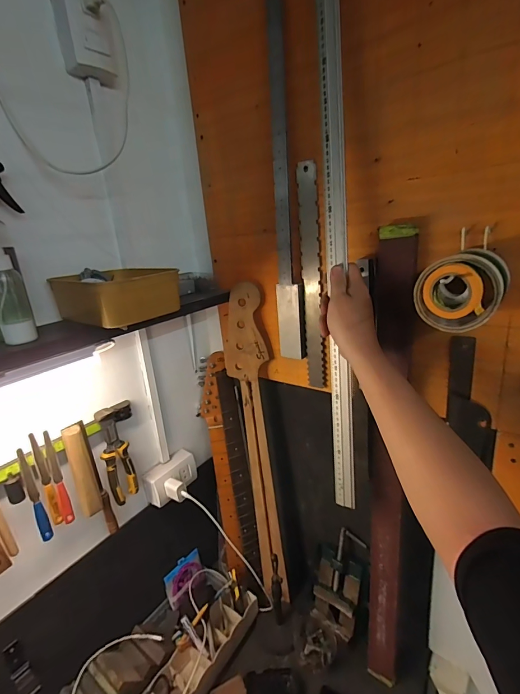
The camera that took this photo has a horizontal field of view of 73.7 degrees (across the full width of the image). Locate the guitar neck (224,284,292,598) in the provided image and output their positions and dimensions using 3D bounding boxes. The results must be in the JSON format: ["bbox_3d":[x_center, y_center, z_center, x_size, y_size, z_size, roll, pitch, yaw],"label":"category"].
[{"bbox_3d":[-0.007,0.254,0.821,0.092,0.782,0.025,-3,12,16],"label":"guitar neck"}]

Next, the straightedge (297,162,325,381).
[{"bbox_3d":[0.096,-0.118,0.649,0.040,0.400,0.009,7,21,33],"label":"straightedge"}]

